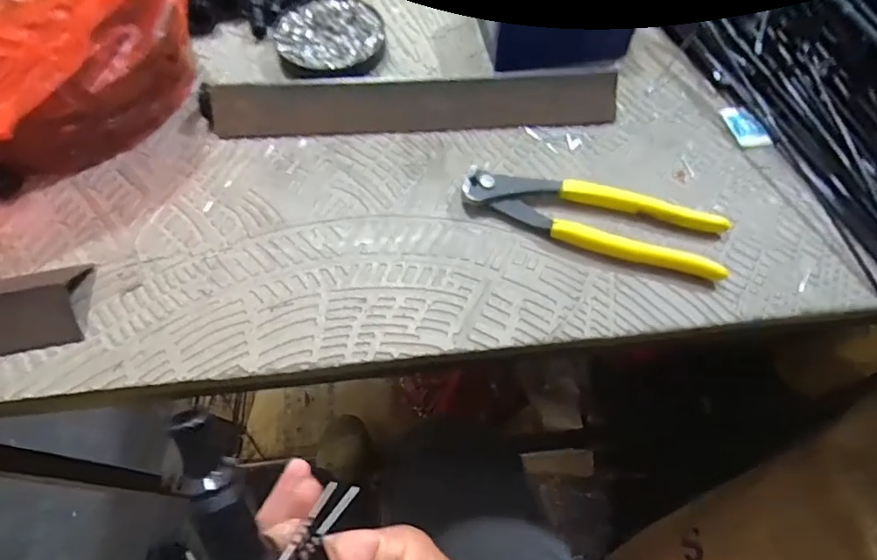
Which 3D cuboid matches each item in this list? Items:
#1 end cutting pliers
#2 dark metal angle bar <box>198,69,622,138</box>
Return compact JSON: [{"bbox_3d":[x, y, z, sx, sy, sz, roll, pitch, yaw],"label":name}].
[{"bbox_3d":[0.097,-0.040,0.327,0.163,0.013,0.047,12,64,7],"label":"end cutting pliers"},{"bbox_3d":[-0.017,-0.126,0.364,0.289,0.031,0.026,-3,63,-1],"label":"dark metal angle bar"}]

